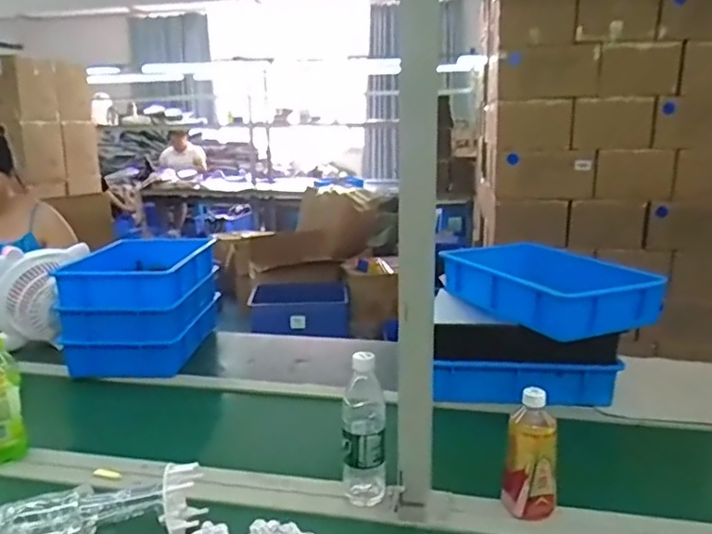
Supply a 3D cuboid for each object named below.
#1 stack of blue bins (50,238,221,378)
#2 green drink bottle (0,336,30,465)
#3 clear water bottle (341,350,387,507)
[{"bbox_3d":[-0.544,0.083,1.563,0.315,0.281,0.348,0,14,-1],"label":"stack of blue bins"},{"bbox_3d":[-0.609,0.233,1.031,0.067,0.207,0.056,-11,18,-40],"label":"green drink bottle"},{"bbox_3d":[0.013,0.242,0.916,0.063,0.223,0.064,0,14,-1],"label":"clear water bottle"}]

